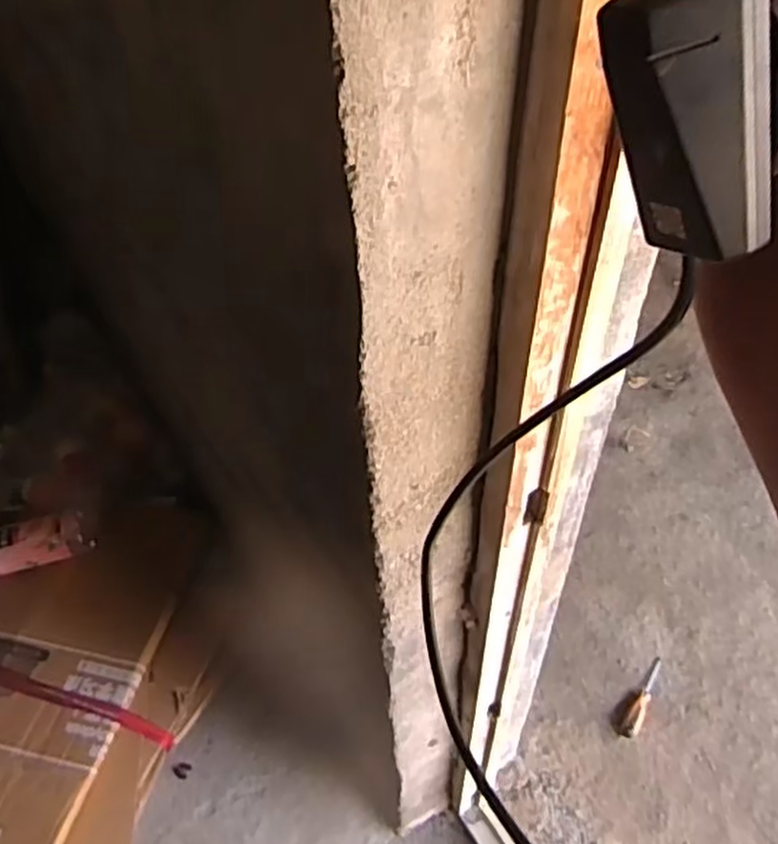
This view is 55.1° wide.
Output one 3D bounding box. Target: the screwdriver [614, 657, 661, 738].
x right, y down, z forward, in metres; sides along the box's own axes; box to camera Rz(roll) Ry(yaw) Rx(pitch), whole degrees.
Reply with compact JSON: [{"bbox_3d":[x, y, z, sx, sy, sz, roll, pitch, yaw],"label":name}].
[{"bbox_3d":[0.526,0.570,1.550,0.044,0.026,0.186,27,55,23],"label":"screwdriver"}]

